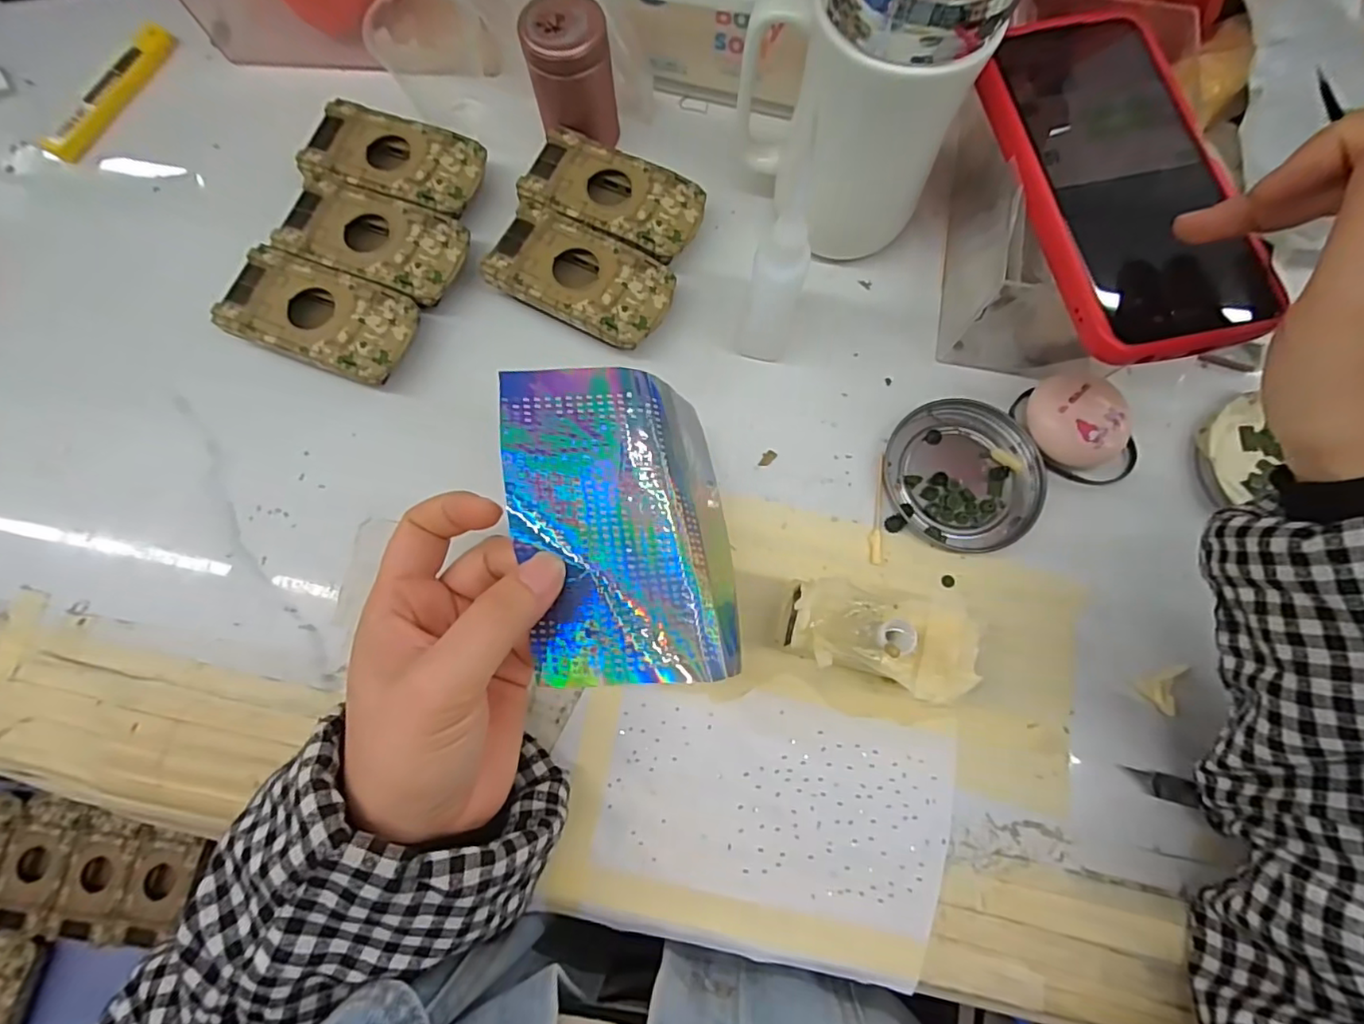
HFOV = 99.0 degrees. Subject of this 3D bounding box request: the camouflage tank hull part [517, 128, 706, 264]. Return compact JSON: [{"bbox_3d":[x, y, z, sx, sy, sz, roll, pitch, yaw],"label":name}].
[{"bbox_3d":[-0.037,-0.172,0.328,0.095,0.025,0.049,24,77,6],"label":"camouflage tank hull part"}]

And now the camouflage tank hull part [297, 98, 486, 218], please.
[{"bbox_3d":[-0.160,-0.196,0.333,0.094,0.021,0.051,16,77,4],"label":"camouflage tank hull part"}]

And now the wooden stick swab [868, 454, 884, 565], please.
[{"bbox_3d":[0.099,-0.002,0.296,0.007,0.004,0.057,6,76,1],"label":"wooden stick swab"}]

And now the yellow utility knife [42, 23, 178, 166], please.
[{"bbox_3d":[-0.346,-0.256,0.356,0.020,0.011,0.106,22,77,5],"label":"yellow utility knife"}]

